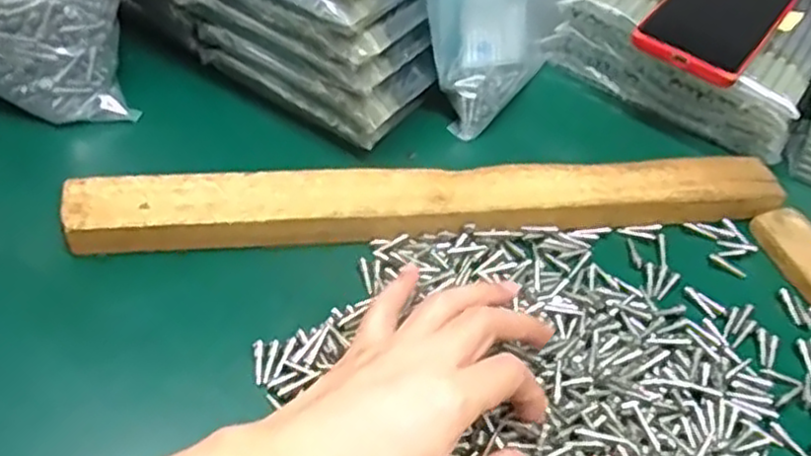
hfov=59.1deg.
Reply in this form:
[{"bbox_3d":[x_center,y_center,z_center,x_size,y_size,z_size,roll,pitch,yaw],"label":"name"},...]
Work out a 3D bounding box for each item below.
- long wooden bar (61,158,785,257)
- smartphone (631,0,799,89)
[{"bbox_3d":[0.026,-0.018,0.453,0.440,0.031,0.044,-3,52,-10],"label":"long wooden bar"},{"bbox_3d":[0.230,-0.159,0.517,0.075,0.013,0.154,34,55,19],"label":"smartphone"}]

